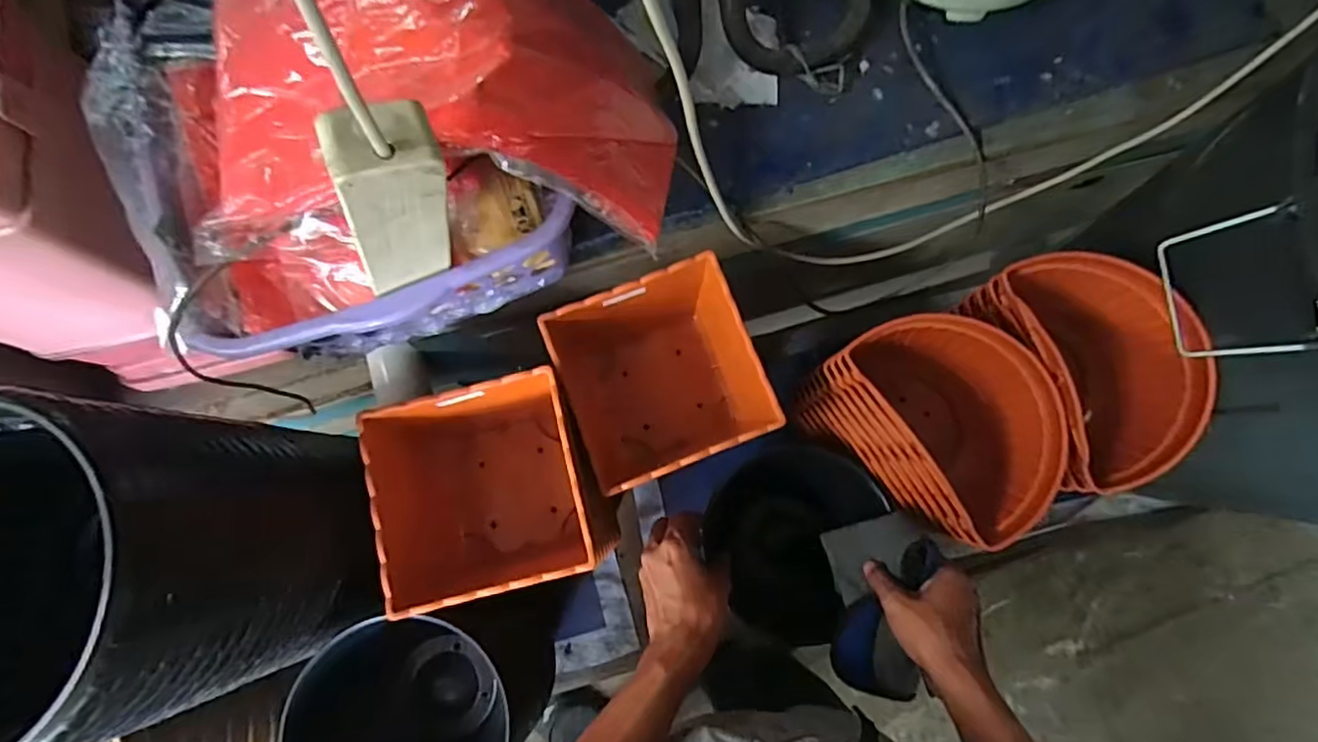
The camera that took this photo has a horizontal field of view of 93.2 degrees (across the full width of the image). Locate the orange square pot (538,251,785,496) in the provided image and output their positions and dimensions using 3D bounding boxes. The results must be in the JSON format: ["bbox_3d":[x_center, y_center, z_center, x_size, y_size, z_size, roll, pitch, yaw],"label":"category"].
[{"bbox_3d":[-0.005,0.009,0.651,0.182,0.170,0.196,-21,77,-4],"label":"orange square pot"}]

